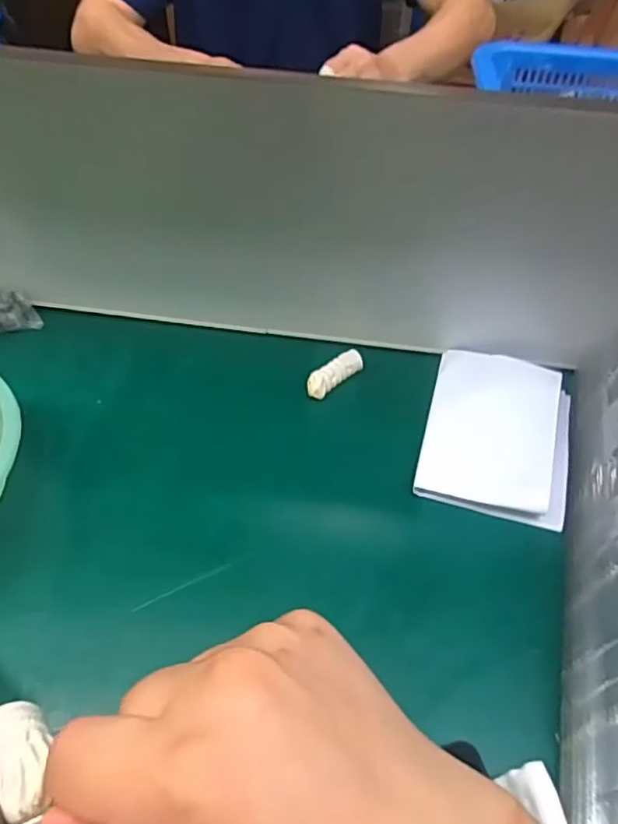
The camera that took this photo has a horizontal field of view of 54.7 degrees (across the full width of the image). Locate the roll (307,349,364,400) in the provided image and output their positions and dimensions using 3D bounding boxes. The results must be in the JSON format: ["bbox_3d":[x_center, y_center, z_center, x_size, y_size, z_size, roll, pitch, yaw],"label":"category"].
[{"bbox_3d":[0.022,-0.033,0.513,0.060,0.013,0.021,-35,59,-28],"label":"roll"}]

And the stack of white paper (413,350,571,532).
[{"bbox_3d":[0.152,0.014,0.478,0.109,0.032,0.147,14,50,10],"label":"stack of white paper"}]

